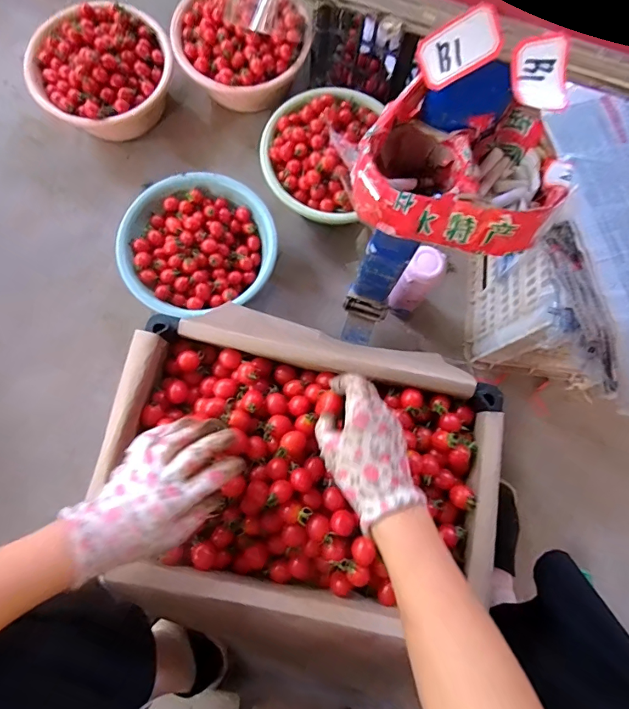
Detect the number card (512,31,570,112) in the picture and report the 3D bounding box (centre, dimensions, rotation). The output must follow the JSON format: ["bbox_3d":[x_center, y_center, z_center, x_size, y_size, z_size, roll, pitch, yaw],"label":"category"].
[{"bbox_3d":[0.110,-0.134,0.204,0.025,0.010,0.031,3,100,14],"label":"number card"}]

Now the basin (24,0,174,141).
[{"bbox_3d":[-0.399,-0.533,0.801,0.247,0.105,0.258,40,79,7],"label":"basin"}]

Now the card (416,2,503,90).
[{"bbox_3d":[0.071,-0.150,0.205,0.038,0.004,0.022,-20,120,22],"label":"card"}]

